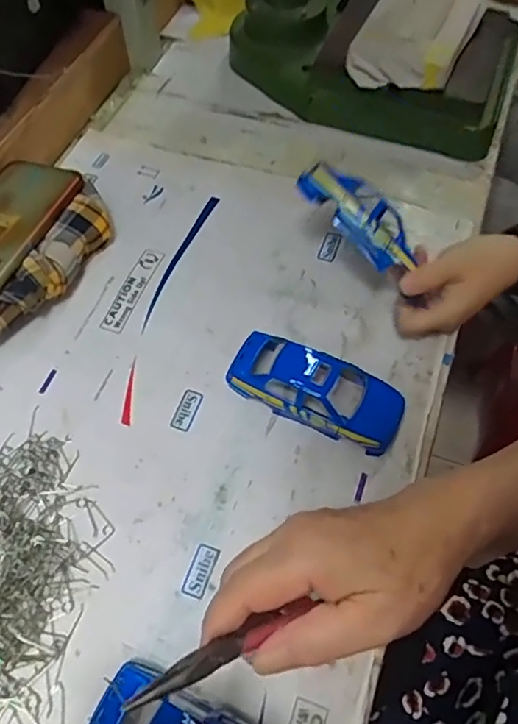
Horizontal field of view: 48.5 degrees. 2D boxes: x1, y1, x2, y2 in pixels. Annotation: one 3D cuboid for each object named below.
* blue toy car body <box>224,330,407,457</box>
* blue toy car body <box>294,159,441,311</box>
[{"bbox_3d":[0.042,0.020,0.426,0.127,0.040,0.049,22,59,12],"label":"blue toy car body"},{"bbox_3d":[0.078,-0.111,0.438,0.105,0.028,0.037,45,65,0],"label":"blue toy car body"}]

